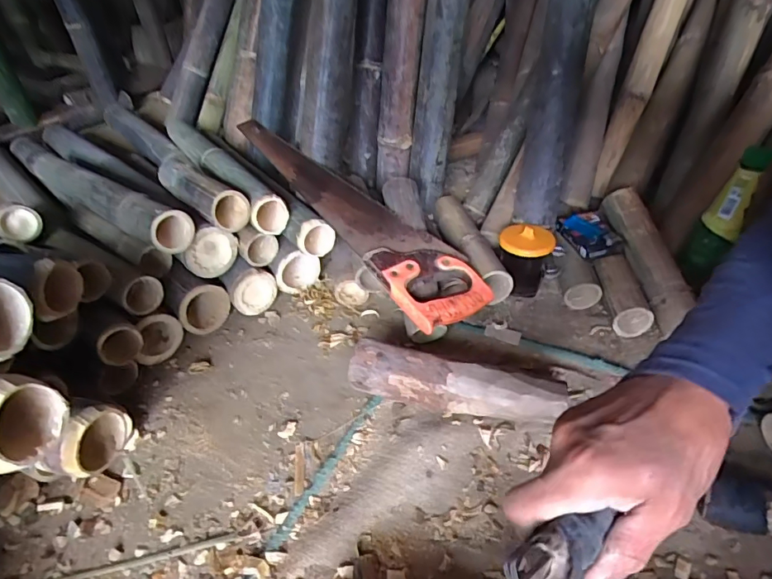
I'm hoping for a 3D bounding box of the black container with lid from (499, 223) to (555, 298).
[{"bbox_3d":[0.209,-0.036,0.731,0.075,0.105,0.084,12,42,21],"label":"black container with lid"}]

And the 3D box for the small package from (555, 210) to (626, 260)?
[{"bbox_3d":[0.307,-0.087,0.741,0.069,0.028,0.105,-7,39,-2],"label":"small package"}]

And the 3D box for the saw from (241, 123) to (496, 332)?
[{"bbox_3d":[-0.046,-0.112,0.715,0.466,0.031,0.140,41,56,16],"label":"saw"}]

